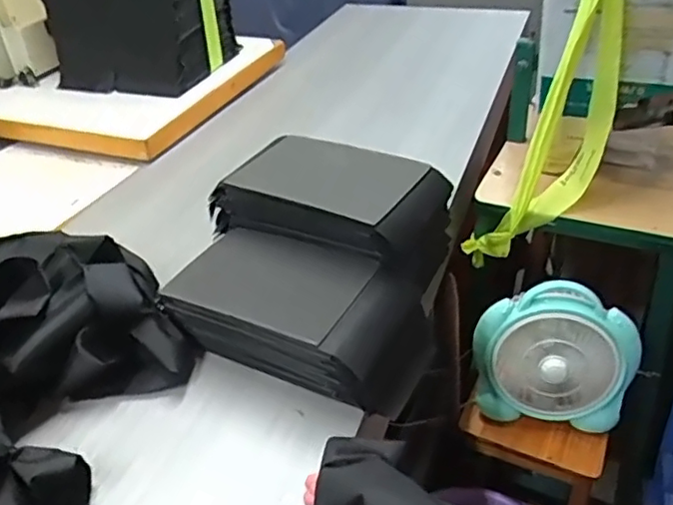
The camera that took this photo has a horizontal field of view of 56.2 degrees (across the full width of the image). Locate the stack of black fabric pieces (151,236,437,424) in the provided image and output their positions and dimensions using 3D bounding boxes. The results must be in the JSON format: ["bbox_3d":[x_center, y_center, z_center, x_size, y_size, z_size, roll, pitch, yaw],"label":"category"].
[{"bbox_3d":[-0.041,0.071,0.747,0.286,0.097,0.155,15,39,24],"label":"stack of black fabric pieces"}]

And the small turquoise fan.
[{"bbox_3d":[0.341,0.161,0.994,0.239,0.219,0.097,5,36,12],"label":"small turquoise fan"}]

